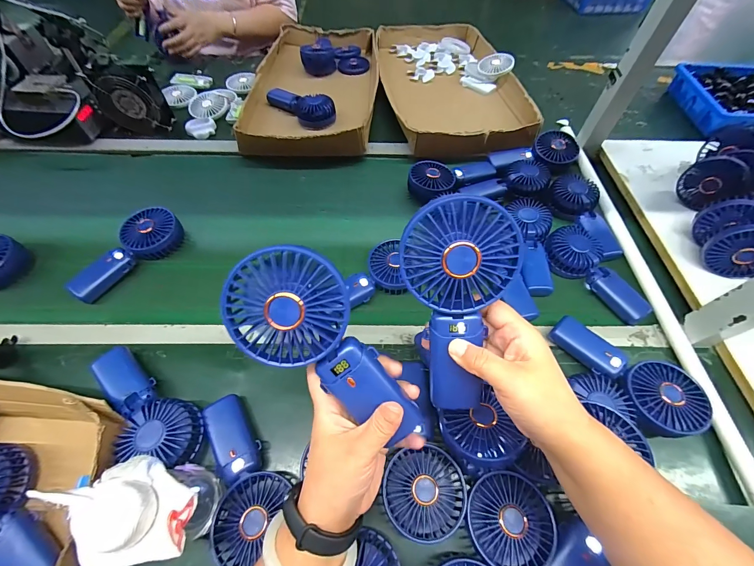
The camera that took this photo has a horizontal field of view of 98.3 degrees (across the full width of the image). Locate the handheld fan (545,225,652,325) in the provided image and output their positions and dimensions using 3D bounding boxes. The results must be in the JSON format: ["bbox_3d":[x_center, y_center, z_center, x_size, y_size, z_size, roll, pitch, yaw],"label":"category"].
[{"bbox_3d":[0.367,-0.026,0.534,0.097,0.039,0.182,-36,65,-21],"label":"handheld fan"}]

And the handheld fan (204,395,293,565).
[{"bbox_3d":[-0.146,0.215,0.371,0.081,0.054,0.178,-16,59,-11],"label":"handheld fan"}]

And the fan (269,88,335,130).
[{"bbox_3d":[-0.176,-0.422,0.763,0.177,0.038,0.078,38,64,21],"label":"fan"}]

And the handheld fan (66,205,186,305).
[{"bbox_3d":[-0.412,-0.049,0.540,0.075,0.059,0.182,34,63,19],"label":"handheld fan"}]

